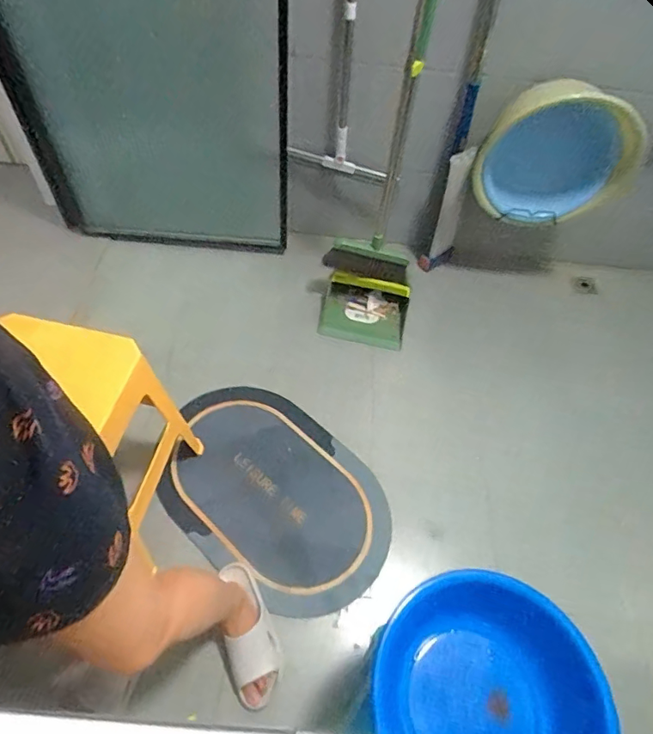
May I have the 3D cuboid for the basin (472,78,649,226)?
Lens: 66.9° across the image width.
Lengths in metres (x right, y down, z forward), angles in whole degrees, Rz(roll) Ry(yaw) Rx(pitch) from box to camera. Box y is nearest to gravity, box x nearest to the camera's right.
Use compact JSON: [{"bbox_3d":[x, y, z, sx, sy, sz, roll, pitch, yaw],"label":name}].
[{"bbox_3d":[0.603,-0.539,1.305,0.372,0.377,0.110,11,55,3],"label":"basin"}]

